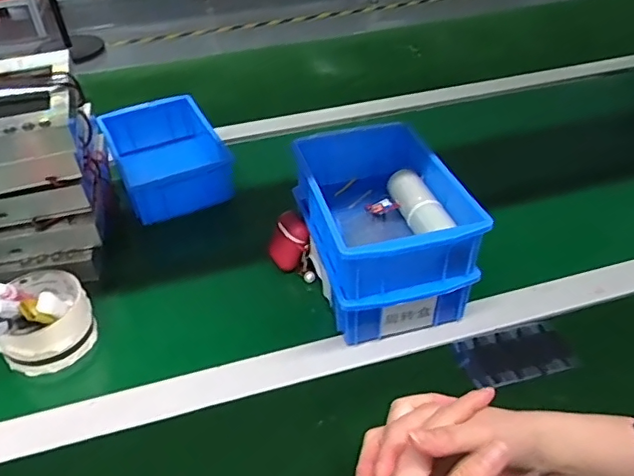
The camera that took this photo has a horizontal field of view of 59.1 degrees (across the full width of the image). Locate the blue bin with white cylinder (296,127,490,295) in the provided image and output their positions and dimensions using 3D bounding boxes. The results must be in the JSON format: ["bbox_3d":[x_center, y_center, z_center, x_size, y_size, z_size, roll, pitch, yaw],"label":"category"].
[{"bbox_3d":[0.064,-0.037,0.564,0.135,0.065,0.206,-11,41,-9],"label":"blue bin with white cylinder"}]

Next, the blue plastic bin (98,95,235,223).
[{"bbox_3d":[-0.209,-0.115,0.775,0.136,0.065,0.214,-21,44,-19],"label":"blue plastic bin"}]

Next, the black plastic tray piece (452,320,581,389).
[{"bbox_3d":[0.192,0.104,0.519,0.112,0.013,0.059,-10,41,-8],"label":"black plastic tray piece"}]

